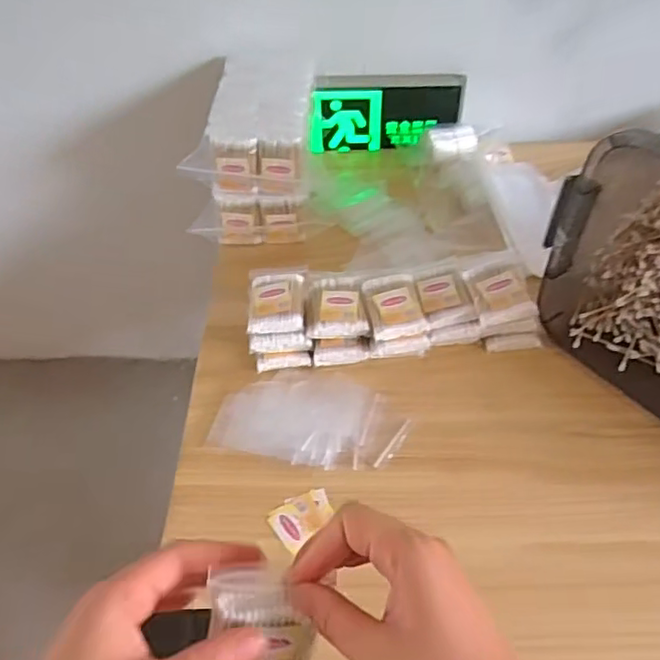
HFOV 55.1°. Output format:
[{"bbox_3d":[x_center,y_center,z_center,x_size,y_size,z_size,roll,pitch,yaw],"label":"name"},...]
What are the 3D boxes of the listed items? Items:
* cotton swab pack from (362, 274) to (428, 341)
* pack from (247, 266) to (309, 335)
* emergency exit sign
[{"bbox_3d":[0.069,-0.027,0.678,0.058,0.017,0.079,-9,49,-5],"label":"cotton swab pack"},{"bbox_3d":[-0.057,-0.035,0.696,0.062,0.017,0.088,-3,49,0],"label":"pack"},{"bbox_3d":[0.082,-0.314,0.929,0.221,0.108,0.031,0,49,3],"label":"emergency exit sign"}]

